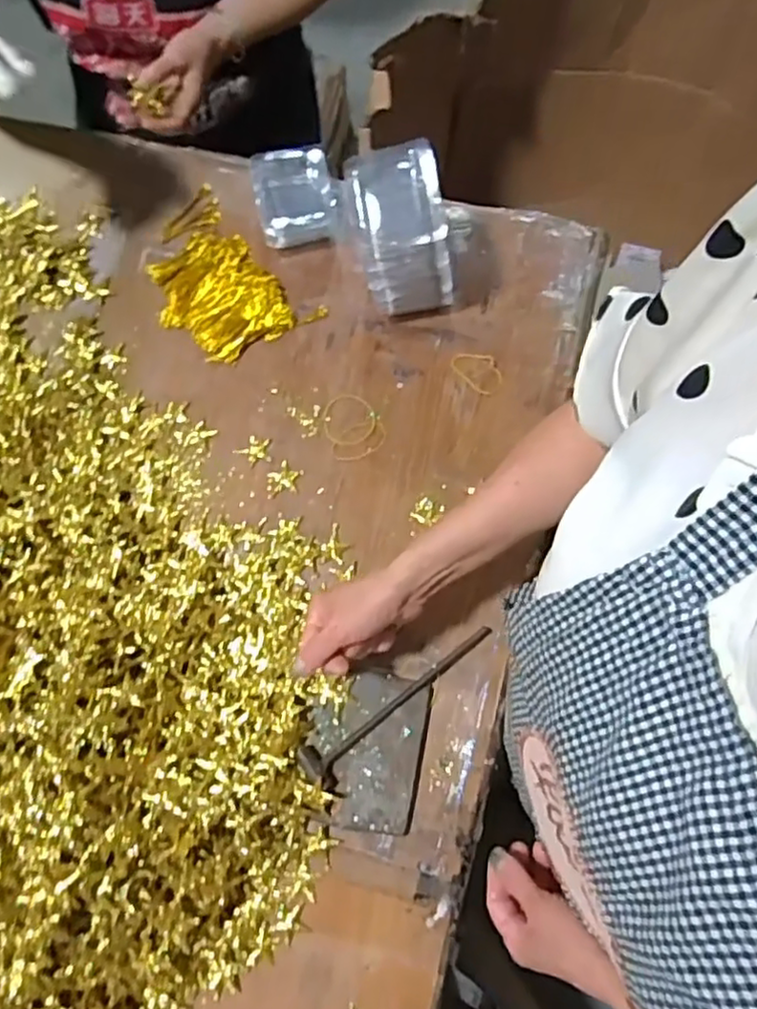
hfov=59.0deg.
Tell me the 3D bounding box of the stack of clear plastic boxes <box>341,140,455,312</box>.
[{"bbox_3d":[0.023,-0.259,0.656,0.083,0.139,0.105,-12,75,1],"label":"stack of clear plastic boxes"}]

